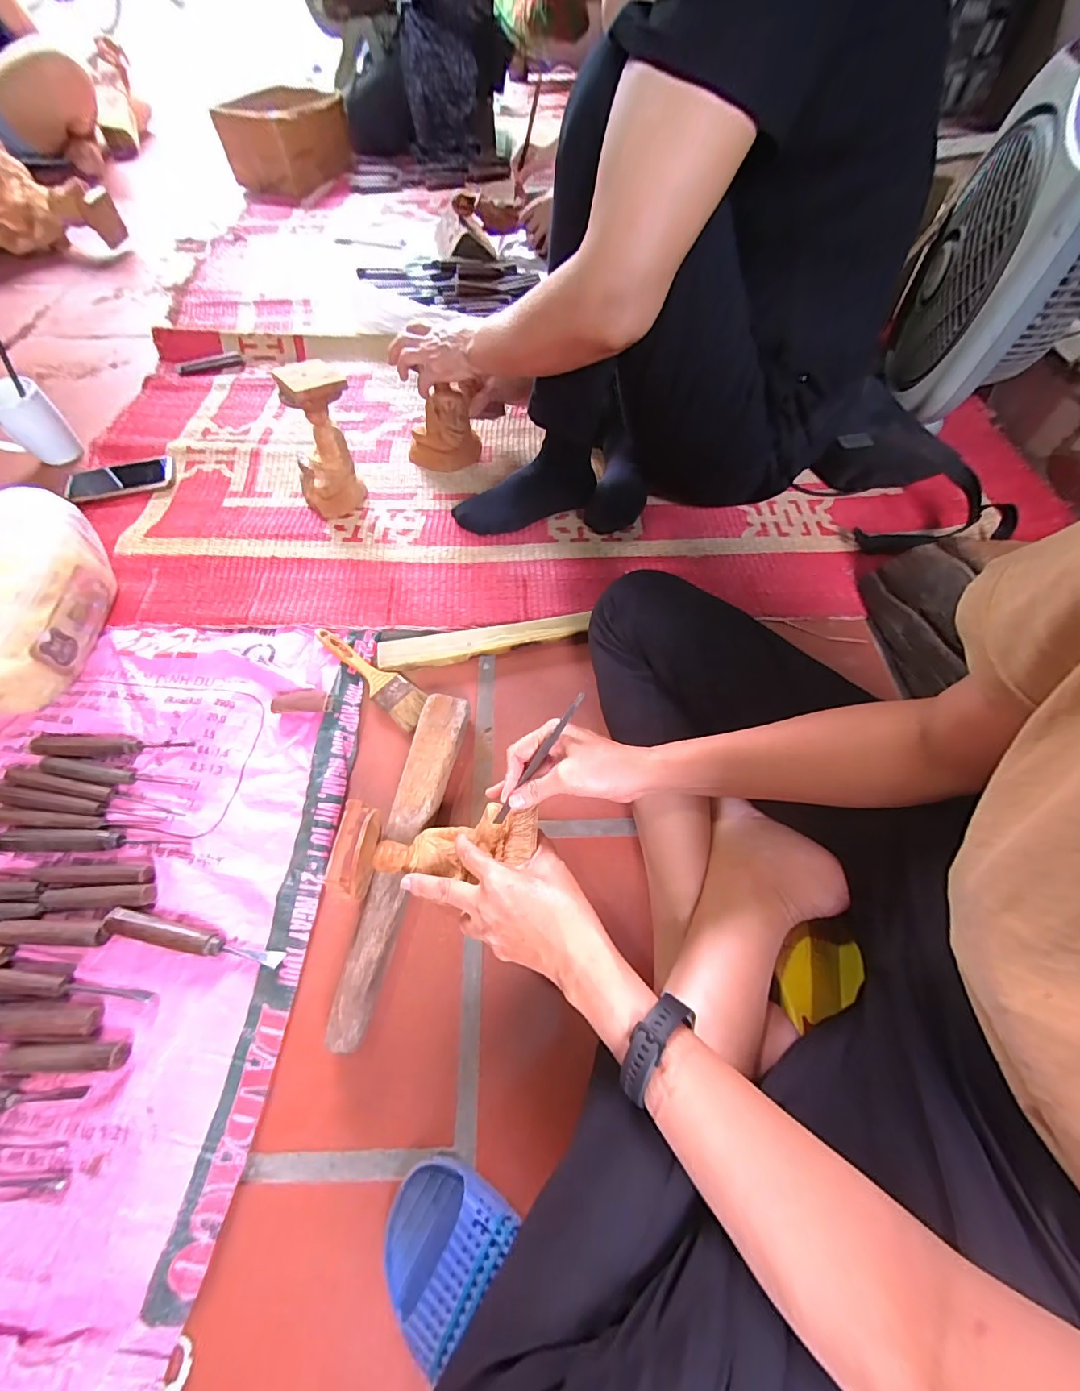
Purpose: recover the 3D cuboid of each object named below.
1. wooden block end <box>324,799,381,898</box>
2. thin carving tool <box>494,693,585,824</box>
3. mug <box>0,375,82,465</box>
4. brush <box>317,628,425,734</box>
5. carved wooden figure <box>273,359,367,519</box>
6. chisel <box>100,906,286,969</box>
[{"bbox_3d":[-0.163,0.136,0.418,0.031,0.034,0.077,1,61,-1],"label":"wooden block end"},{"bbox_3d":[-0.001,0.057,0.406,0.007,0.008,0.140,37,104,18],"label":"thin carving tool"},{"bbox_3d":[-0.826,-0.427,0.751,0.073,0.102,0.115,39,67,18],"label":"mug"},{"bbox_3d":[-0.209,-0.028,0.578,0.179,0.019,0.046,36,66,17],"label":"brush"},{"bbox_3d":[-0.306,-0.351,0.673,0.105,0.180,0.082,-24,64,-14],"label":"carved wooden figure"},{"bbox_3d":[-0.323,0.228,0.438,0.168,0.016,0.022,11,61,5],"label":"chisel"}]

